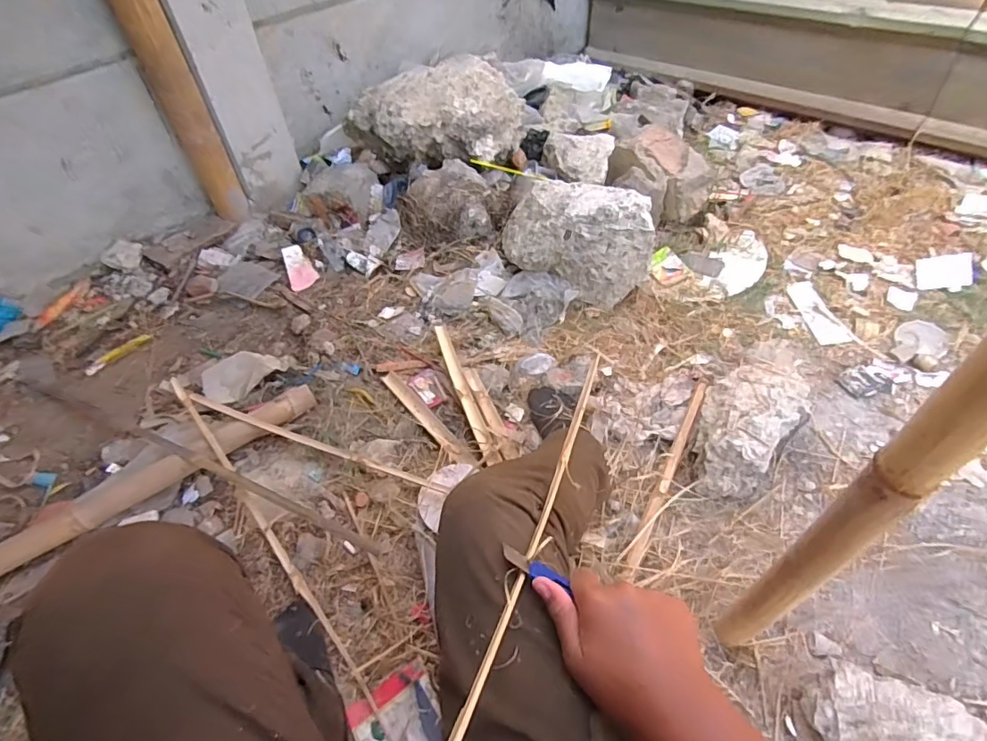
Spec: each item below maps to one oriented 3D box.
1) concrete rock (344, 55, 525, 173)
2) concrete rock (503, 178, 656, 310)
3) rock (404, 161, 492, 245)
[{"bbox_3d":[-0.170,-0.707,1.432,0.483,0.181,0.250,4,49,10],"label":"concrete rock"},{"bbox_3d":[0.196,-0.333,1.234,0.364,0.206,0.239,14,51,16],"label":"concrete rock"},{"bbox_3d":[-0.103,-0.434,1.374,0.235,0.133,0.202,21,54,23],"label":"rock"}]

